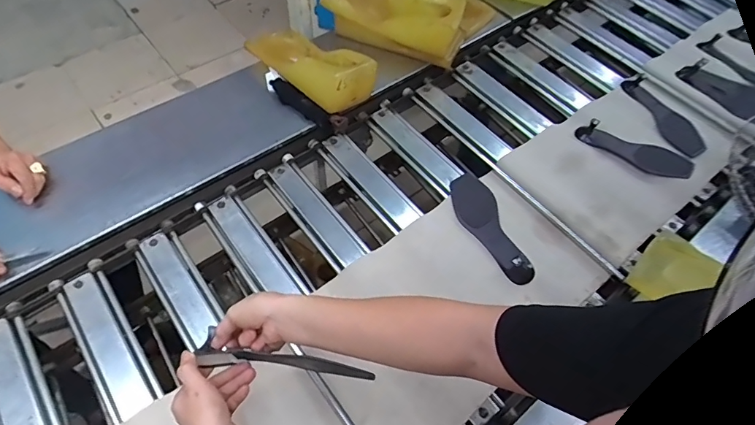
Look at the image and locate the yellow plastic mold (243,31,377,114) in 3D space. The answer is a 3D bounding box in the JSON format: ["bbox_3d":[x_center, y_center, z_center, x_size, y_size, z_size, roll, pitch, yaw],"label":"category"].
[{"bbox_3d":[-0.144,-0.334,0.974,0.282,0.092,0.130,40,64,21],"label":"yellow plastic mold"}]

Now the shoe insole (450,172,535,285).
[{"bbox_3d":[0.206,0.022,0.839,0.090,0.040,0.243,-14,59,-12],"label":"shoe insole"}]

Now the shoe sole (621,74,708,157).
[{"bbox_3d":[0.667,-0.228,1.040,0.099,0.019,0.245,-14,58,-11],"label":"shoe sole"}]

